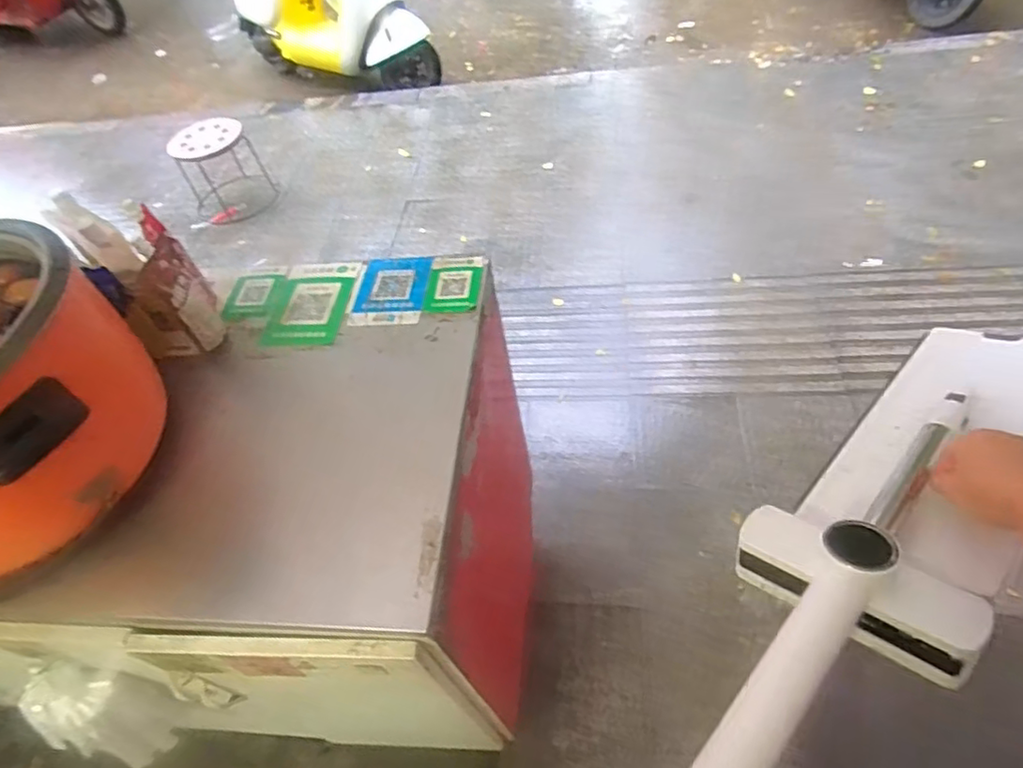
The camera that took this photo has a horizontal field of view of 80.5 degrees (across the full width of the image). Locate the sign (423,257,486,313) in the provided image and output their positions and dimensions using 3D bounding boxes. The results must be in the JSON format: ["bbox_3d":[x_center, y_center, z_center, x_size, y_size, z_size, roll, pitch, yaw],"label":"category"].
[{"bbox_3d":[-0.087,-0.153,0.922,0.086,0.007,0.113,0,55,13],"label":"sign"}]

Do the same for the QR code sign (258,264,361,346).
[{"bbox_3d":[-0.308,-0.127,0.938,0.121,0.010,0.196,0,49,9],"label":"QR code sign"}]

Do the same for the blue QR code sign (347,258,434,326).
[{"bbox_3d":[-0.184,-0.144,0.932,0.112,0.011,0.147,-1,50,10],"label":"blue QR code sign"}]

